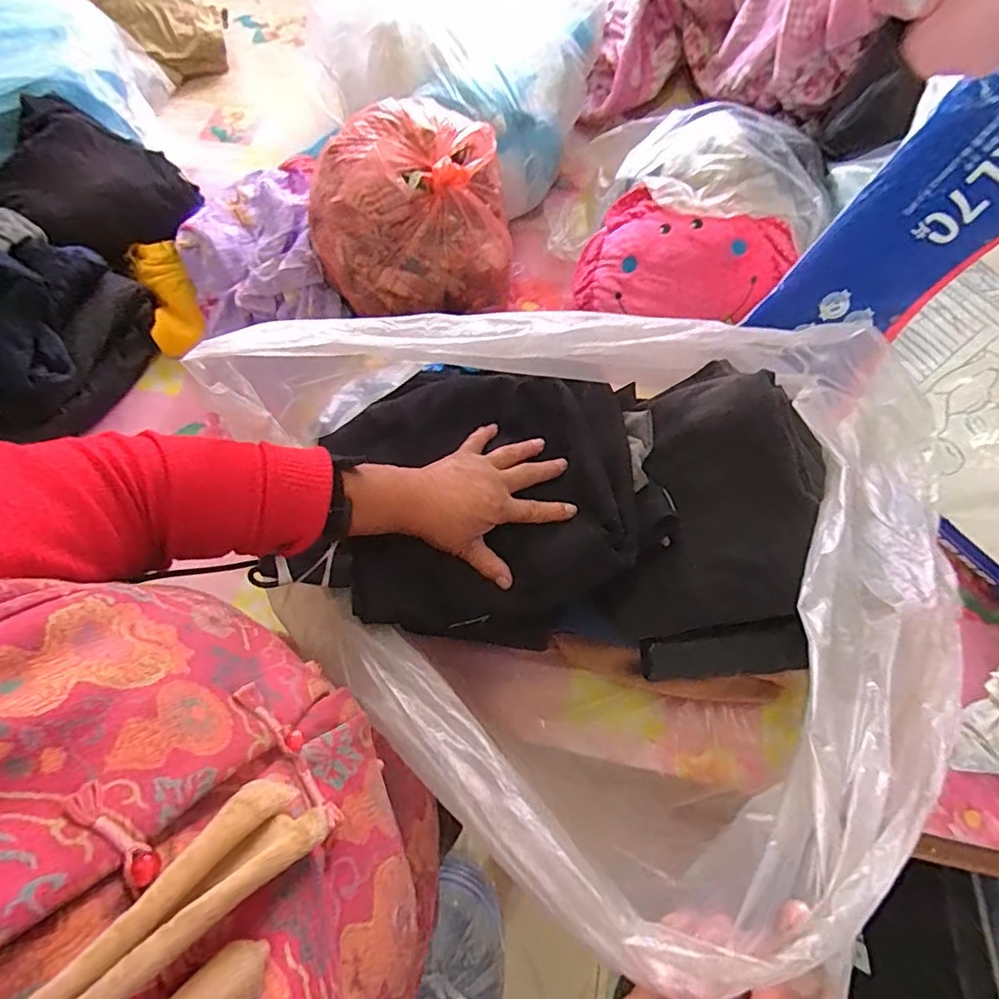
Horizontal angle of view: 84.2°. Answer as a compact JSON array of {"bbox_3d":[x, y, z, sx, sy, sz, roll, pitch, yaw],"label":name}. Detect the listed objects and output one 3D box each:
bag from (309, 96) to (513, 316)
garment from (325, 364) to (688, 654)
[{"bbox_3d":[-0.125,-0.391,0.756,0.272,0.160,0.233,-8,68,-2],"label":"bag"},{"bbox_3d":[0.006,-0.003,0.521,0.283,0.070,0.254,-8,68,-2],"label":"garment"}]

